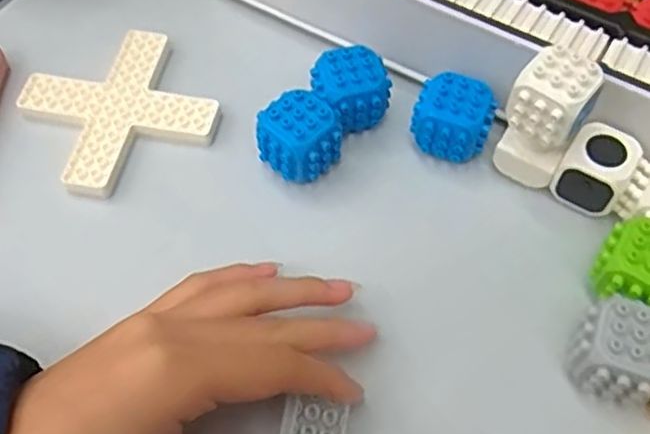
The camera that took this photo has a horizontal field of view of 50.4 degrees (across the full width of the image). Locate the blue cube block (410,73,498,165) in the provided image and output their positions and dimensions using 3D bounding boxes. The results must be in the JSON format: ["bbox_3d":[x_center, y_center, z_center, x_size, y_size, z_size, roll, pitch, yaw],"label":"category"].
[{"bbox_3d":[0.063,-0.046,0.341,0.036,0.036,0.031,25,63,13],"label":"blue cube block"}]

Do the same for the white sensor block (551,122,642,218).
[{"bbox_3d":[0.127,-0.022,0.323,0.029,0.031,0.029,30,64,15],"label":"white sensor block"}]

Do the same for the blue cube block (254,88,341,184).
[{"bbox_3d":[-0.012,-0.036,0.336,0.033,0.037,0.036,36,66,18],"label":"blue cube block"}]

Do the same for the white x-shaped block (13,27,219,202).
[{"bbox_3d":[-0.108,-0.056,0.363,0.082,0.013,0.081,-32,65,-18],"label":"white x-shaped block"}]

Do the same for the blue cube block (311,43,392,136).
[{"bbox_3d":[0.013,-0.062,0.351,0.034,0.039,0.032,-24,63,-14],"label":"blue cube block"}]

